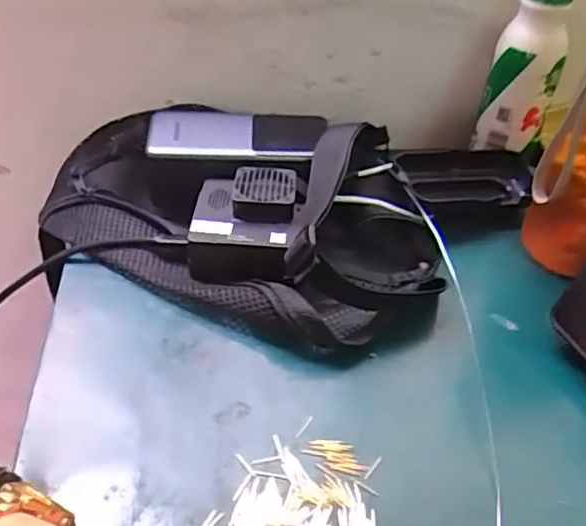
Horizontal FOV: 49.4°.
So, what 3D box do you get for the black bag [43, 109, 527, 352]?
[{"bbox_3d":[-0.006,-0.051,0.441,0.326,0.058,0.215,12,45,11],"label":"black bag"}]

